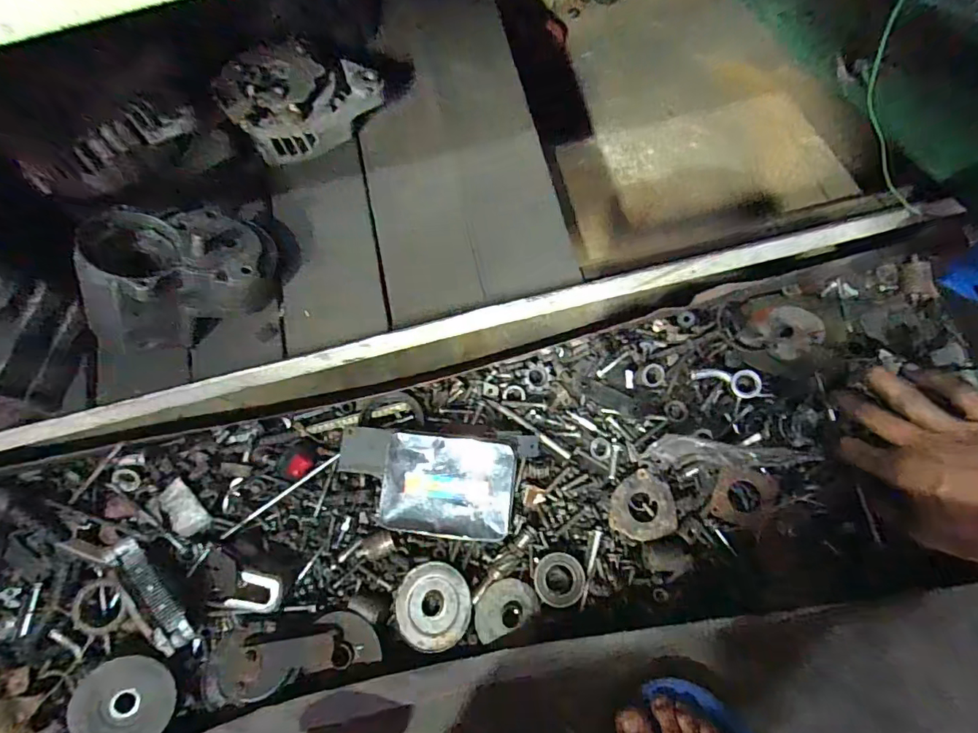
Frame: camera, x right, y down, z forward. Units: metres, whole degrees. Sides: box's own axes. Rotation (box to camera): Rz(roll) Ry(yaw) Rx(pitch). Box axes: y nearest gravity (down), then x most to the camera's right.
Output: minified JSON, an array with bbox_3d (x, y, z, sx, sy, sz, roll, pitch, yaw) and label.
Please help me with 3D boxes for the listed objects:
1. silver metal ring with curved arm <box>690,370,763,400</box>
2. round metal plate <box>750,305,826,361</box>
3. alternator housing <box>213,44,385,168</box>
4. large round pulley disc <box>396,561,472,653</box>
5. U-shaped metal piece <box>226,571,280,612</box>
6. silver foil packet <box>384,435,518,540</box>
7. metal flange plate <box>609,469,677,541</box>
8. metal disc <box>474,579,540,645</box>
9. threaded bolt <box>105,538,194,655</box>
[{"bbox_3d":[0.235,0.017,0.494,0.065,0.009,0.028,0,78,10],"label":"silver metal ring with curved arm"},{"bbox_3d":[0.300,-0.038,0.498,0.057,0.013,0.070,-17,48,13],"label":"round metal plate"},{"bbox_3d":[-0.181,-0.262,0.486,0.143,0.067,0.088,-29,70,-5],"label":"alternator housing"},{"bbox_3d":[-0.051,0.221,0.460,0.072,0.010,0.072,-7,67,16],"label":"large round pulley disc"},{"bbox_3d":[-0.218,0.207,0.460,0.048,0.011,0.033,4,79,5],"label":"U-shaped metal piece"},{"bbox_3d":[-0.039,0.117,0.483,0.122,0.035,0.090,5,72,4],"label":"silver foil packet"},{"bbox_3d":[0.149,0.134,0.476,0.060,0.013,0.061,-2,70,5],"label":"metal flange plate"},{"bbox_3d":[0.014,0.215,0.446,0.058,0.008,0.043,-20,69,-2],"label":"metal disc"},{"bbox_3d":[-0.311,0.209,0.455,0.026,0.026,0.109,-33,87,-8],"label":"threaded bolt"}]

